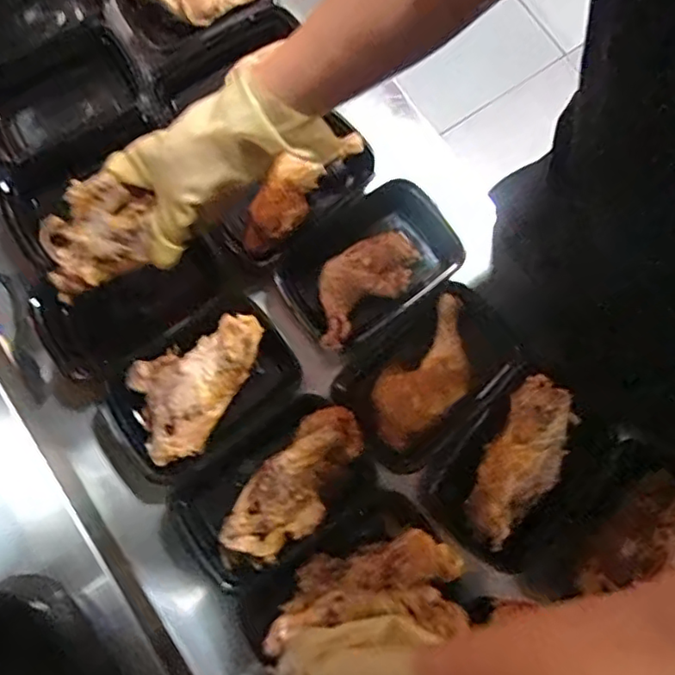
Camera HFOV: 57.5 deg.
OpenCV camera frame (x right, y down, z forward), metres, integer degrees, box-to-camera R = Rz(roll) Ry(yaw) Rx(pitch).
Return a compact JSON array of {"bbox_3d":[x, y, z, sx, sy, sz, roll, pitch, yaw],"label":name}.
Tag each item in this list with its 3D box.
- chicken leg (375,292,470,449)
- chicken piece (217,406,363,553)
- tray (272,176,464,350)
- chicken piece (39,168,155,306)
[{"bbox_3d":[0.103,0.042,0.695,0.080,0.033,0.169,38,81,6],"label":"chicken leg"},{"bbox_3d":[-0.045,0.154,0.640,0.084,0.047,0.190,40,94,7],"label":"chicken piece"},{"bbox_3d":[0.038,-0.089,0.728,0.210,0.055,0.141,-36,81,-7],"label":"tray"},{"bbox_3d":[-0.235,-0.101,0.593,0.116,0.045,0.100,-24,118,-6],"label":"chicken piece"}]

